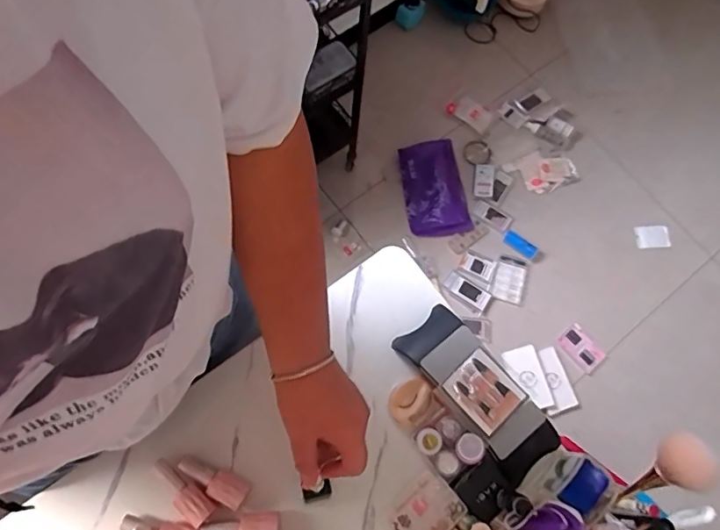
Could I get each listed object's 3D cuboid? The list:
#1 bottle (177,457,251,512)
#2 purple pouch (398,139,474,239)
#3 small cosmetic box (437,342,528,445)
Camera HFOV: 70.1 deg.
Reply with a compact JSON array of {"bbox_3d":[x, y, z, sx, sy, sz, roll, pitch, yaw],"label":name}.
[{"bbox_3d":[-0.166,0.243,0.580,0.080,0.020,0.029,32,74,7],"label":"bottle"},{"bbox_3d":[0.220,-0.226,1.512,0.186,0.052,0.291,-8,75,0],"label":"purple pouch"},{"bbox_3d":[0.139,0.147,0.584,0.075,0.008,0.081,-39,79,-13],"label":"small cosmetic box"}]

